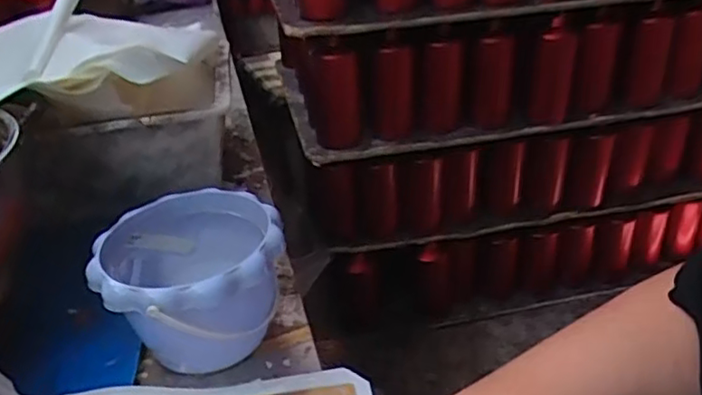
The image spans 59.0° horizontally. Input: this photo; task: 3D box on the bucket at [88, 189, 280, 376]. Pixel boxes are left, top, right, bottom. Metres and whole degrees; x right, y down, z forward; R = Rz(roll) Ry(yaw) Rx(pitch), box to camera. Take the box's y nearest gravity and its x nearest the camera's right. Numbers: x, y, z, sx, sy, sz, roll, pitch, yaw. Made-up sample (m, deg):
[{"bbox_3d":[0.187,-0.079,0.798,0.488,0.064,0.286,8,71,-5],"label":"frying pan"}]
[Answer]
[{"bbox_3d":[-0.132,0.081,0.545,0.150,0.114,0.151,-2,29,1],"label":"bucket"}]

